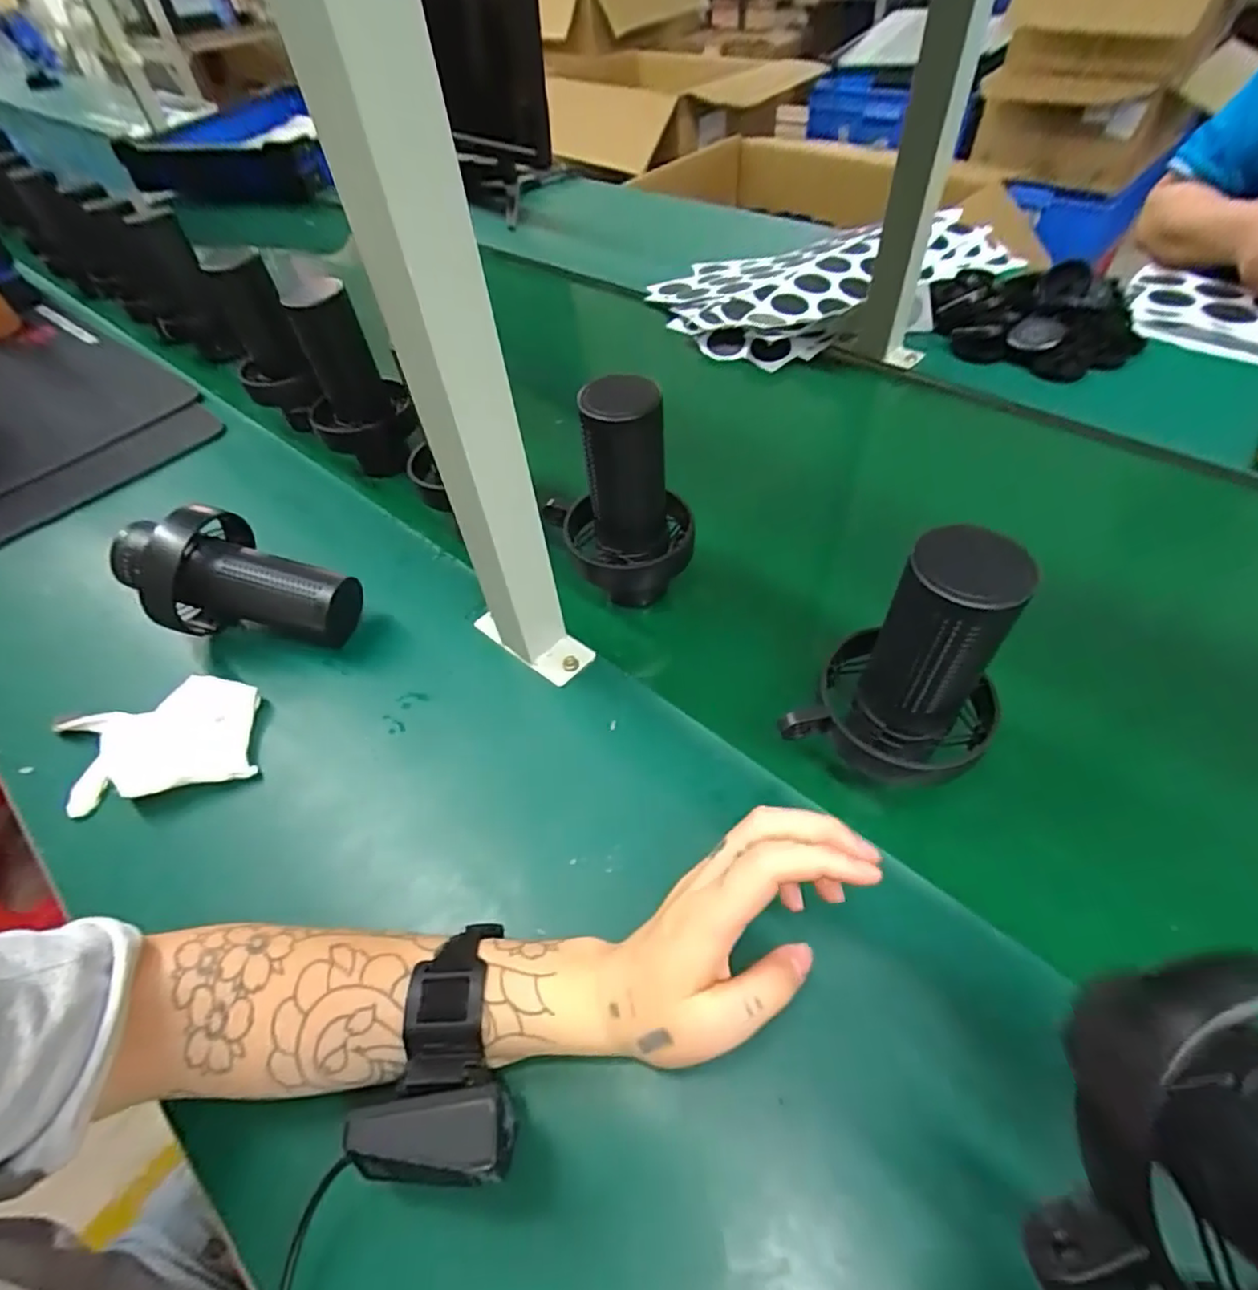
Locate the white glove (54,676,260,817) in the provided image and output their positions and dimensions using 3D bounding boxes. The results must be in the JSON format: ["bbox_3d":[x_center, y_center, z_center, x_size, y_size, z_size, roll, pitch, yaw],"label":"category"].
[{"bbox_3d":[-0.333,0.072,0.440,0.131,0.027,0.083,-14,53,-6],"label":"white glove"}]

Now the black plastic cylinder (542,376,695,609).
[{"bbox_3d":[-0.010,-0.106,0.463,0.109,0.168,0.085,-6,52,0],"label":"black plastic cylinder"}]

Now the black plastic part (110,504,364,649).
[{"bbox_3d":[-0.303,-0.048,0.492,0.174,0.079,0.083,16,52,-7],"label":"black plastic part"}]

